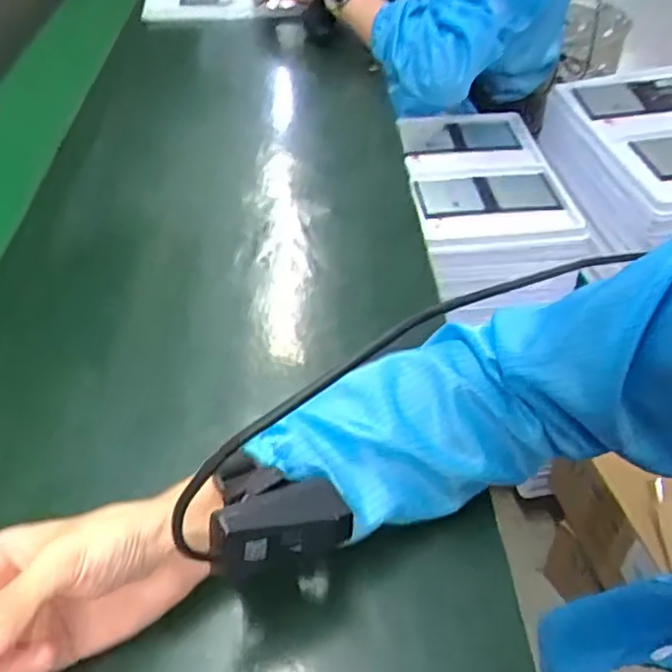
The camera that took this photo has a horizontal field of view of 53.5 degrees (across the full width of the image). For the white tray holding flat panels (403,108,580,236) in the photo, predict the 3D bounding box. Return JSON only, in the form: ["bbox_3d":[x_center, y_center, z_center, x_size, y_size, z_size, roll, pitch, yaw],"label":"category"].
[{"bbox_3d":[0.195,-0.228,0.904,0.190,0.022,0.312,-3,42,-1],"label":"white tray holding flat panels"}]

